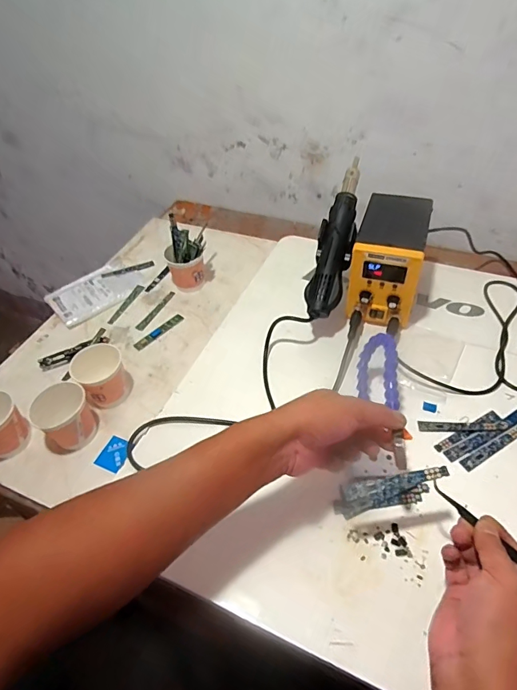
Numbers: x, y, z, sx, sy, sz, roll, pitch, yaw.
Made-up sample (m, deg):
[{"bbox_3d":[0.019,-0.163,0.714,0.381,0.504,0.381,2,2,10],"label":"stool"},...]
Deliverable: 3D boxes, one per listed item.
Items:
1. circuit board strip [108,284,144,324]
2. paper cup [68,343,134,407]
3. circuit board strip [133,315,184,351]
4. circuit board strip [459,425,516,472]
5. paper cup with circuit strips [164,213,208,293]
[{"bbox_3d":[-0.235,-0.074,0.774,0.014,0.005,0.097,17,52,21],"label":"circuit board strip"},{"bbox_3d":[-0.220,0.046,0.615,0.067,0.076,0.058,-31,51,-21],"label":"paper cup"},{"bbox_3d":[-0.166,-0.022,0.725,0.019,0.005,0.094,33,59,31],"label":"circuit board strip"},{"bbox_3d":[0.287,0.123,0.530,0.098,0.004,0.015,-25,49,-16],"label":"circuit board strip"},{"bbox_3d":[-0.123,-0.153,0.763,0.066,0.108,0.066,-3,47,4],"label":"paper cup with circuit strips"}]

